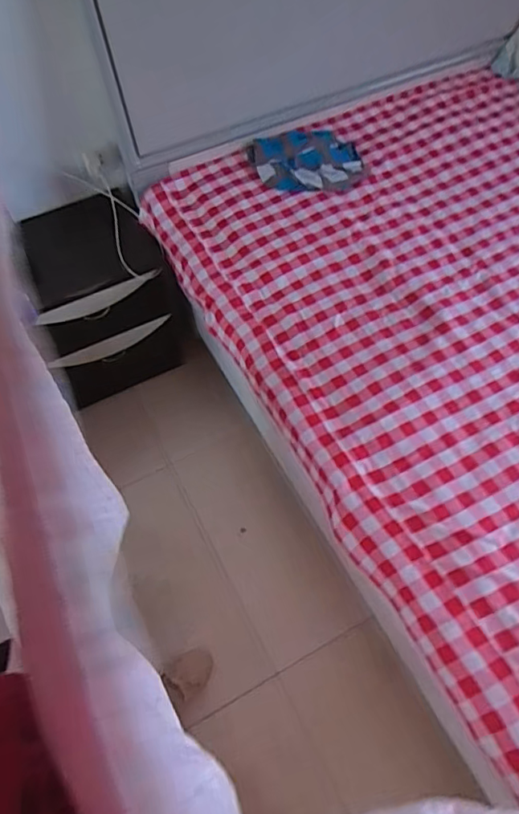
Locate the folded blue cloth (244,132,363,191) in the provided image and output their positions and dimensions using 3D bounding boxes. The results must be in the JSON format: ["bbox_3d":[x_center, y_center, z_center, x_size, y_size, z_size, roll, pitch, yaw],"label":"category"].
[{"bbox_3d":[0.122,-0.607,1.339,0.262,0.033,0.225,-14,59,-5],"label":"folded blue cloth"}]

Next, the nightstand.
[{"bbox_3d":[-0.407,-0.266,1.494,0.364,0.443,0.355,-16,58,-8],"label":"nightstand"}]

